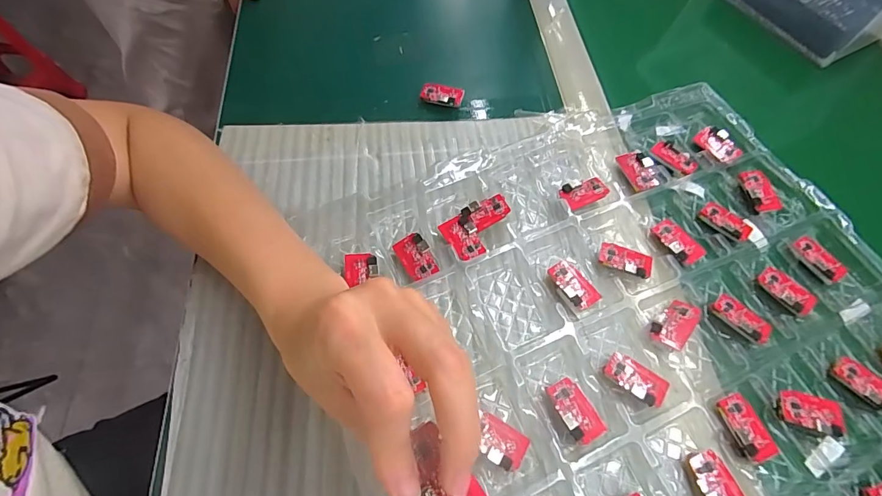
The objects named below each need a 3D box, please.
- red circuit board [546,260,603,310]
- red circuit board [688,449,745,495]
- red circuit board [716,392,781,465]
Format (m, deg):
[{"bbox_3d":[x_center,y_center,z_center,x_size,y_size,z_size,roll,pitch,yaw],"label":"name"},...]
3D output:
[{"bbox_3d":[0.089,0.025,0.293,0.020,0.011,0.035,-35,68,-18],"label":"red circuit board"},{"bbox_3d":[0.151,0.132,0.239,0.020,0.012,0.036,-18,63,-11],"label":"red circuit board"},{"bbox_3d":[0.178,0.106,0.256,0.021,0.011,0.036,-14,63,-9],"label":"red circuit board"}]

